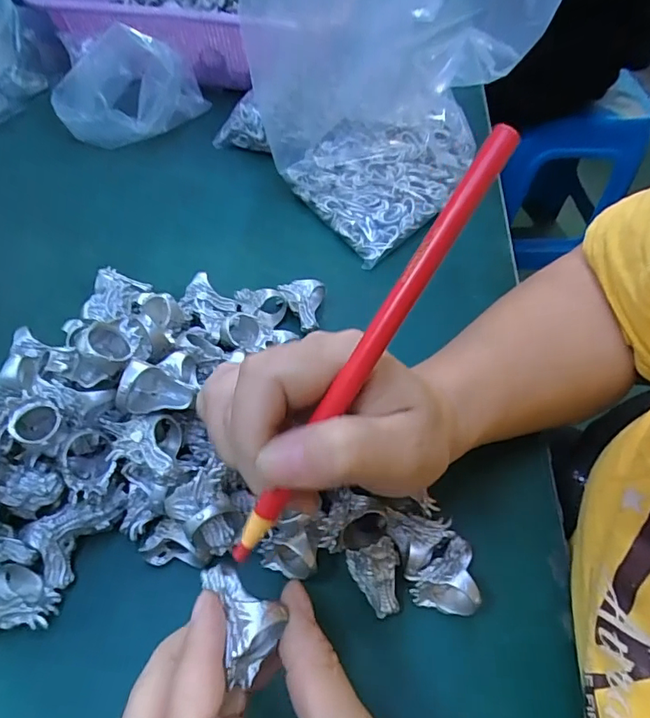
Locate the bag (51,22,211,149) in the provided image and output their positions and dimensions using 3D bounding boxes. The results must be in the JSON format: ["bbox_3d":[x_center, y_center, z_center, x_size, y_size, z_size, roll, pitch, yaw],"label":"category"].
[{"bbox_3d":[-0.175,-0.244,0.434,0.121,0.080,0.089,3,57,-1],"label":"bag"}]

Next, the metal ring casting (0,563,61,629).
[{"bbox_3d":[-0.150,0.122,0.233,0.031,0.020,0.035,23,59,12],"label":"metal ring casting"}]

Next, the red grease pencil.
[{"bbox_3d":[0.014,-0.001,0.165,0.009,0.006,0.168,35,98,18],"label":"red grease pencil"}]

